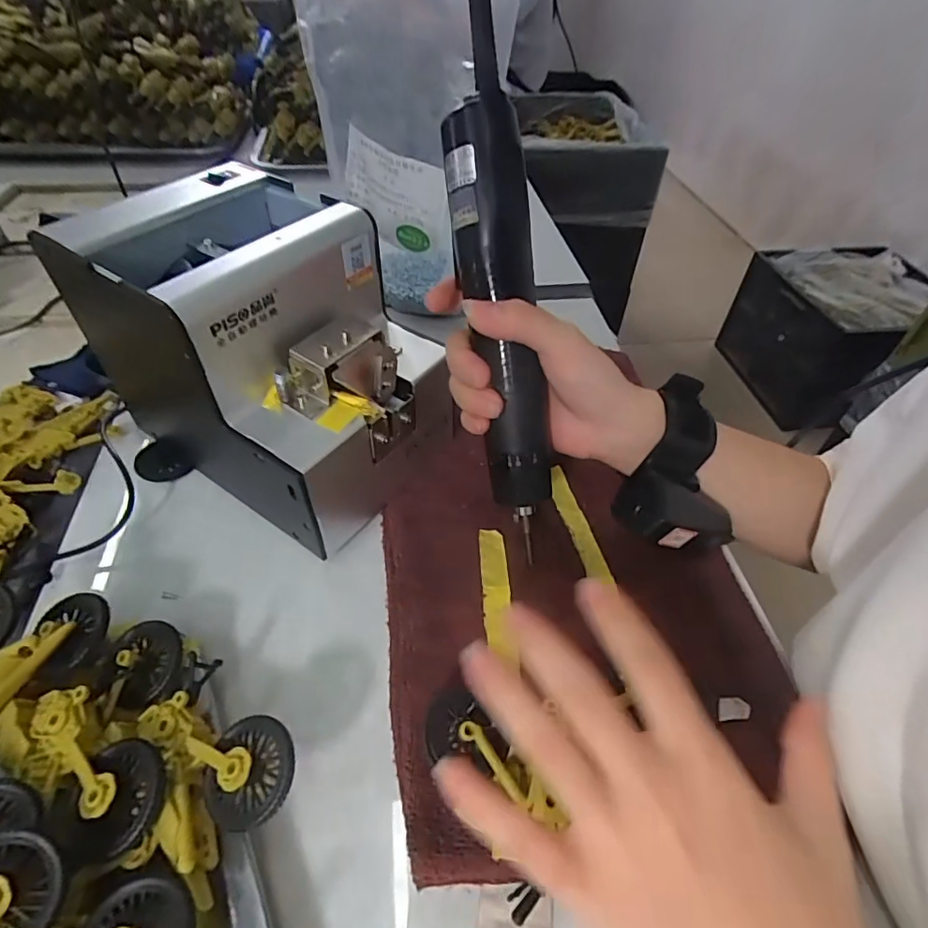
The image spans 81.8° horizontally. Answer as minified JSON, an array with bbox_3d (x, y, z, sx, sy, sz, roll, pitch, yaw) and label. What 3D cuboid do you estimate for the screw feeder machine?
[{"bbox_3d":[-0.113,-0.062,0.318,0.179,0.146,0.135,27,52,20],"label":"screw feeder machine"}]

